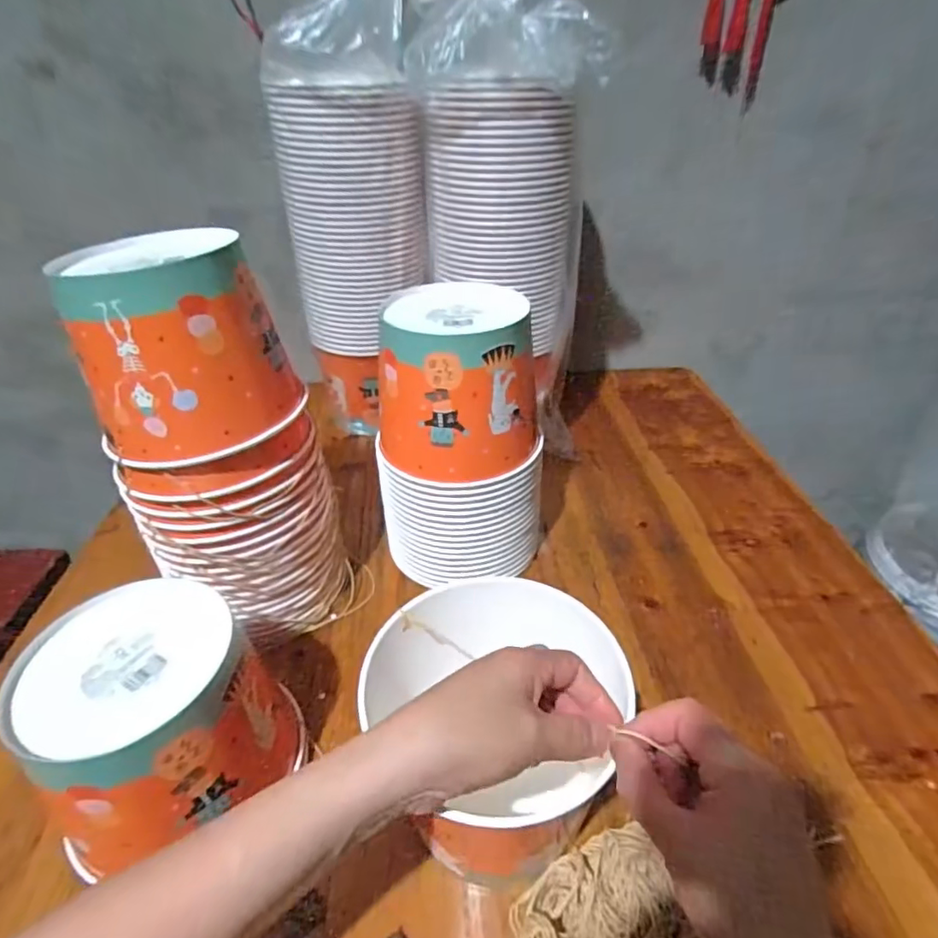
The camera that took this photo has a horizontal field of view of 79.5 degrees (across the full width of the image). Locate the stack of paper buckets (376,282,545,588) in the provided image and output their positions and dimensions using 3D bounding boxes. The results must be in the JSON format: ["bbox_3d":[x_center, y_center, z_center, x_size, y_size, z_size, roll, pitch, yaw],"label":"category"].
[{"bbox_3d":[-0.011,-0.024,0.561,0.159,0.267,0.139,-7,36,-5],"label":"stack of paper buckets"}]

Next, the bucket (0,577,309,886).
[{"bbox_3d":[-0.199,0.177,0.388,0.137,0.149,0.141,-1,36,1],"label":"bucket"}]

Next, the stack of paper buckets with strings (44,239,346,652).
[{"bbox_3d":[-0.207,-0.006,0.473,0.138,0.331,0.127,8,37,16],"label":"stack of paper buckets with strings"}]

